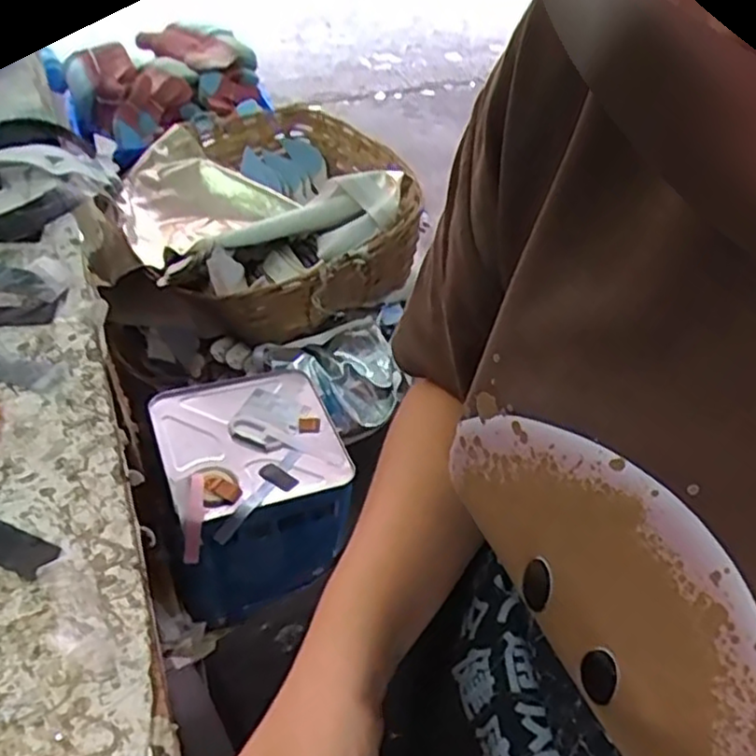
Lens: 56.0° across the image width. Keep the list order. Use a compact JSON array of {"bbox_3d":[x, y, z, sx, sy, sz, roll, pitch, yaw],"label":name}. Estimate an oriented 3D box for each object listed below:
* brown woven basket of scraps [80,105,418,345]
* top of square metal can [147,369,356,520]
[{"bbox_3d":[-0.216,-0.295,1.340,0.556,0.228,0.517,1,43,-1],"label":"brown woven basket of scraps"},{"bbox_3d":[-0.194,0.083,1.054,0.251,0.033,0.275,-16,46,-19],"label":"top of square metal can"}]

